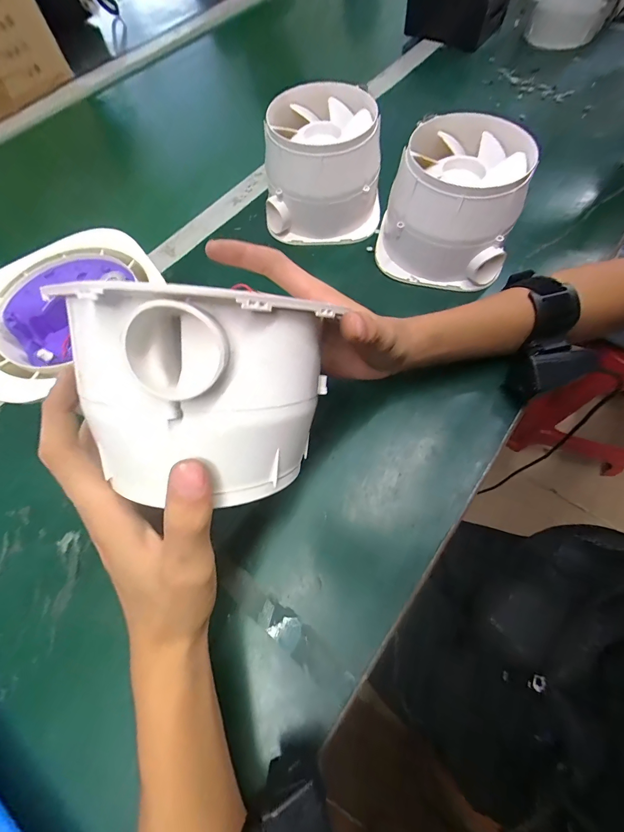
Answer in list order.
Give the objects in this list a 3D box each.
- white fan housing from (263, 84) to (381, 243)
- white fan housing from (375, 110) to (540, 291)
[{"bbox_3d":[0.017,-0.280,0.388,0.124,0.098,0.121,8,66,7],"label":"white fan housing"},{"bbox_3d":[0.139,-0.217,0.352,0.122,0.098,0.122,11,67,8],"label":"white fan housing"}]

